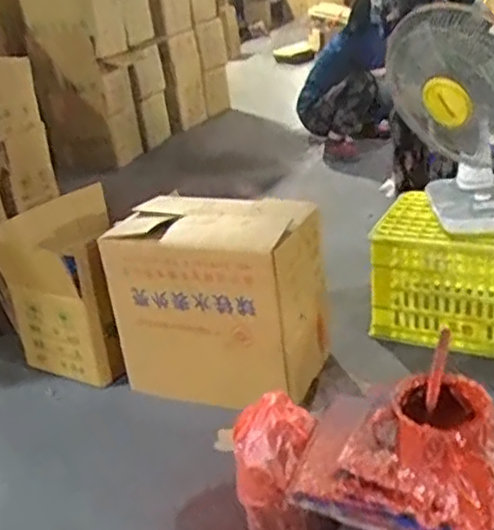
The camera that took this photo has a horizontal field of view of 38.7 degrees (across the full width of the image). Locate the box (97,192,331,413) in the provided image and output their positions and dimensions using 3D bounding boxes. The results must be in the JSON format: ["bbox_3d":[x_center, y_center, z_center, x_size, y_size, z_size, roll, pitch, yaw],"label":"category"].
[{"bbox_3d":[-0.055,0.088,1.705,0.467,0.472,0.266,3,29,21],"label":"box"}]

